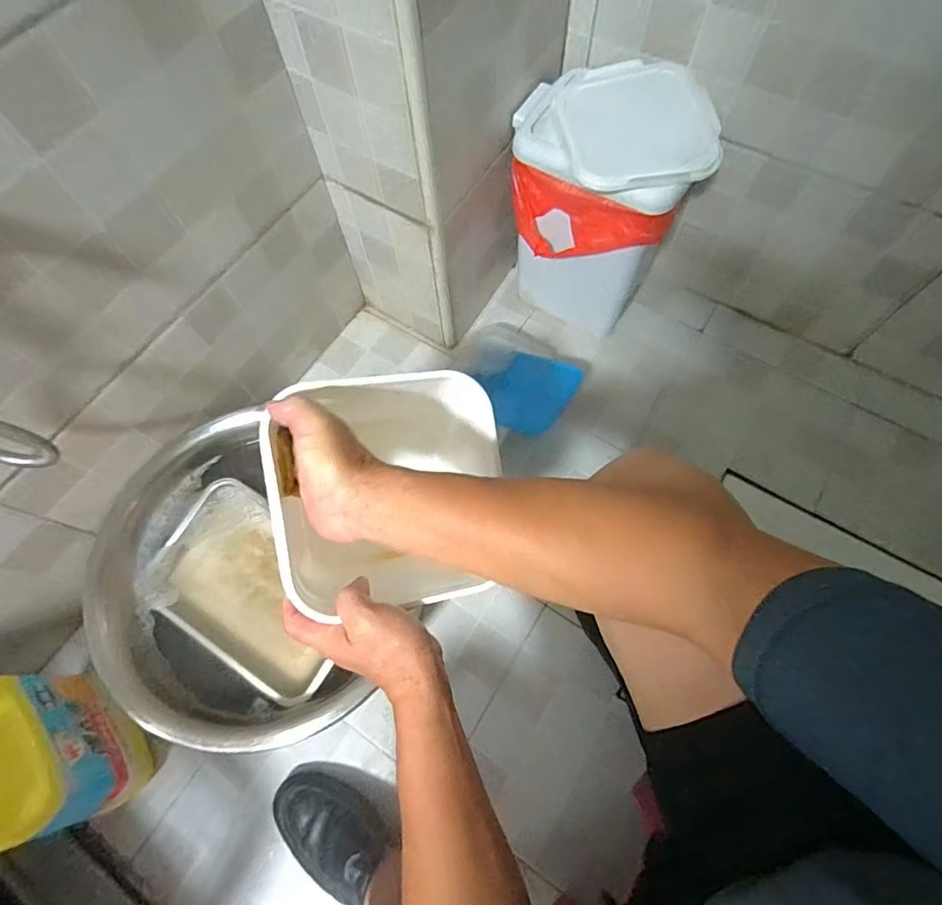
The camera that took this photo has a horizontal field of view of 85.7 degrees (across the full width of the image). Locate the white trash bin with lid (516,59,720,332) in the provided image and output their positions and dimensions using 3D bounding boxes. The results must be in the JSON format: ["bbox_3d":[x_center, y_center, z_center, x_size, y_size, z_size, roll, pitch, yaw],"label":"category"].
[{"bbox_3d":[0.203,-0.391,0.843,0.273,0.357,0.214,19,69,9],"label":"white trash bin with lid"}]

